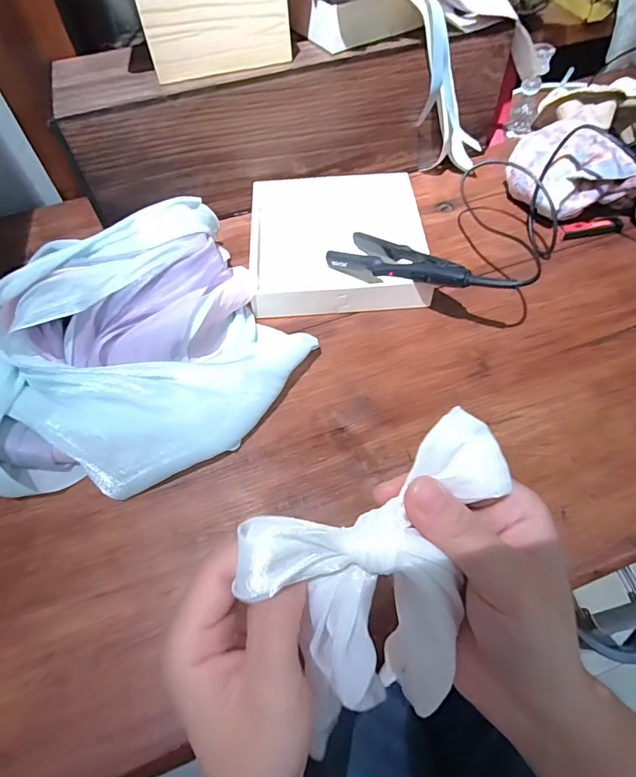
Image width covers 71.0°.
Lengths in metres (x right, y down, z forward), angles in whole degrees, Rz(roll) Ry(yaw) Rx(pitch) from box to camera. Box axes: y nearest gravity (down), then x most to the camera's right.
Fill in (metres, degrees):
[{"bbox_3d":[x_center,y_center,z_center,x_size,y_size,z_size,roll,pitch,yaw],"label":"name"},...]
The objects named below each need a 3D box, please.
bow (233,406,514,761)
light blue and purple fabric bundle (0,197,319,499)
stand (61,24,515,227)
[{"bbox_3d":[0.036,0.080,0.188,0.116,0.067,0.081,-25,60,-12],"label":"bow"},{"bbox_3d":[-0.193,-0.036,0.436,0.319,0.089,0.269,-35,62,-17],"label":"light blue and purple fabric bundle"},{"bbox_3d":[-0.022,-0.361,0.594,0.564,0.157,0.146,-14,58,-5],"label":"stand"}]

